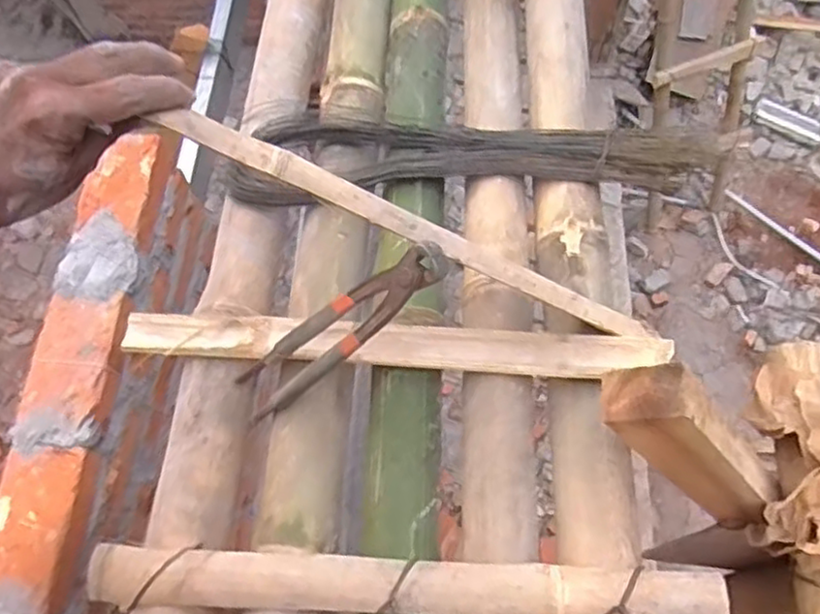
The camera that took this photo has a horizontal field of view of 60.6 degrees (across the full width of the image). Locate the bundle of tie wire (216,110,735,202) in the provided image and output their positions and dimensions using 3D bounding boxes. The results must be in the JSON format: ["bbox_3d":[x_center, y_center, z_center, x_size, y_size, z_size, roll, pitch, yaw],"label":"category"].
[{"bbox_3d":[0.051,-0.143,0.649,0.437,0.042,0.092,0,66,3],"label":"bundle of tie wire"}]

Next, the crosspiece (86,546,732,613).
[{"bbox_3d":[-0.012,0.198,0.492,0.444,0.029,0.040,2,66,4],"label":"crosspiece"}]

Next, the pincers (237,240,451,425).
[{"bbox_3d":[-0.059,0.021,0.530,0.226,0.021,0.045,-37,63,29],"label":"pincers"}]

